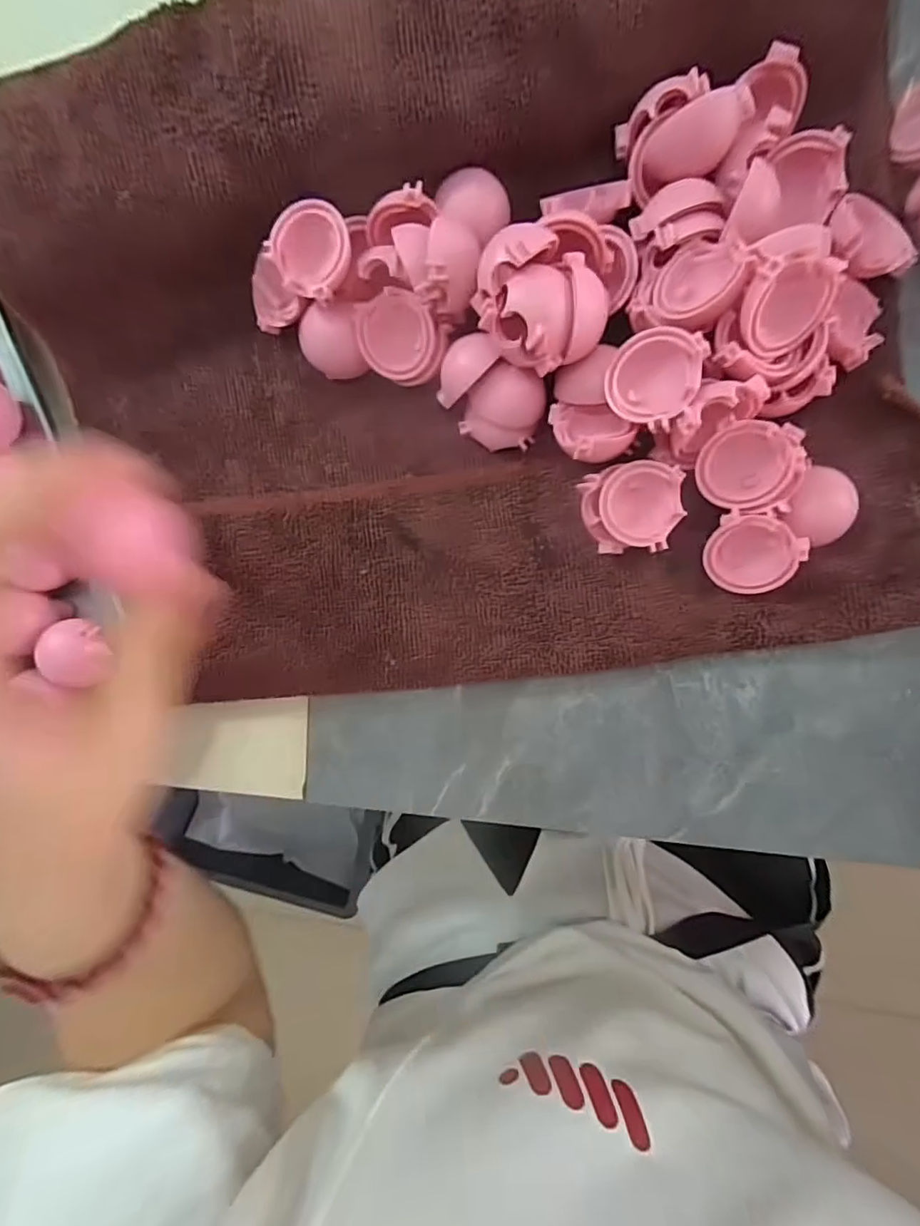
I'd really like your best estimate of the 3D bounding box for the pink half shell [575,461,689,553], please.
[{"bbox_3d":[0.063,-0.038,0.194,0.034,0.017,0.030,-10,93,6],"label":"pink half shell"}]

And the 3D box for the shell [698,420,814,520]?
[{"bbox_3d":[0.101,-0.051,0.183,0.034,0.010,0.029,13,116,11],"label":"shell"}]

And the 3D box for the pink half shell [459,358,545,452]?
[{"bbox_3d":[0.017,-0.078,0.200,0.028,0.022,0.026,17,95,4],"label":"pink half shell"}]

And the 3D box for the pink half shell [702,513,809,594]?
[{"bbox_3d":[0.106,-0.021,0.191,0.030,0.010,0.028,19,118,11],"label":"pink half shell"}]

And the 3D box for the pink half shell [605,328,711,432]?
[{"bbox_3d":[0.063,-0.078,0.174,0.029,0.014,0.029,6,104,23],"label":"pink half shell"}]

